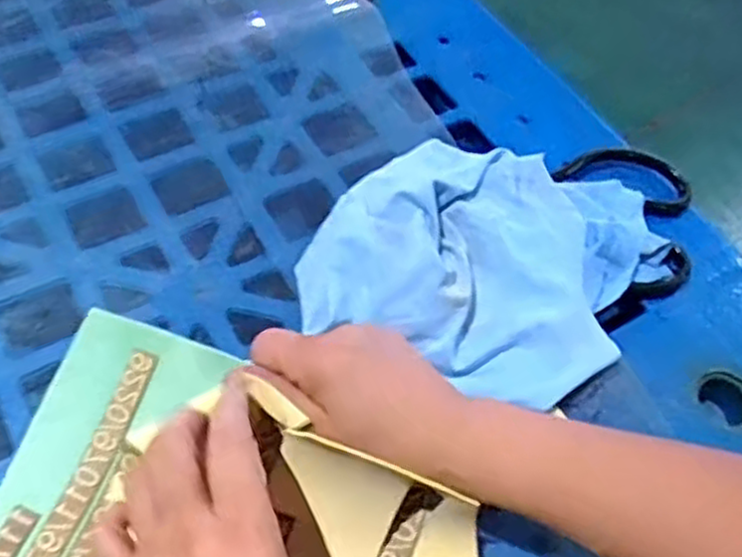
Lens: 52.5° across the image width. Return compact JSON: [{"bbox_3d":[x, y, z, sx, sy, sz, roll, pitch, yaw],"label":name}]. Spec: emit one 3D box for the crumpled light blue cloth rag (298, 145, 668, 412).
[{"bbox_3d":[0.069,-0.017,0.464,0.189,0.049,0.175,20,57,9],"label":"crumpled light blue cloth rag"}]

